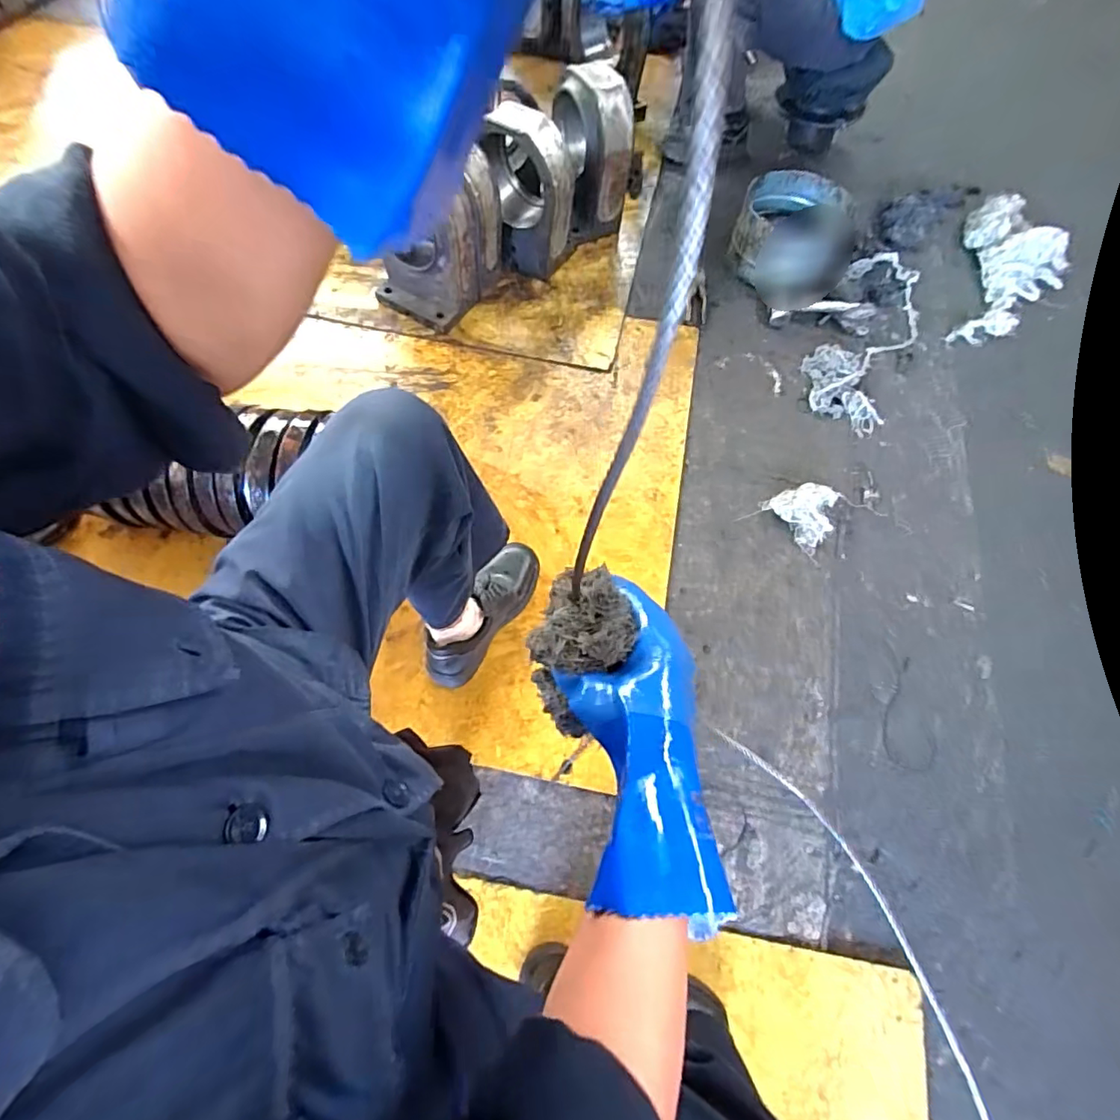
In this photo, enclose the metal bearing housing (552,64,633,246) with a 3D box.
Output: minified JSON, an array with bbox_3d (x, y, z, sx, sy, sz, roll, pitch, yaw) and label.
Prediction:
[{"bbox_3d":[0.084,-0.962,1.330,0.170,0.315,0.207,-7,66,-2],"label":"metal bearing housing"}]

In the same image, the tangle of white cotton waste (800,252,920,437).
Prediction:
[{"bbox_3d":[0.731,-0.542,1.286,0.215,0.028,0.569,25,69,11],"label":"tangle of white cotton waste"}]

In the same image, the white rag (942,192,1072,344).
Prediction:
[{"bbox_3d":[1.103,-0.730,1.359,0.280,0.090,0.480,38,72,16],"label":"white rag"}]

